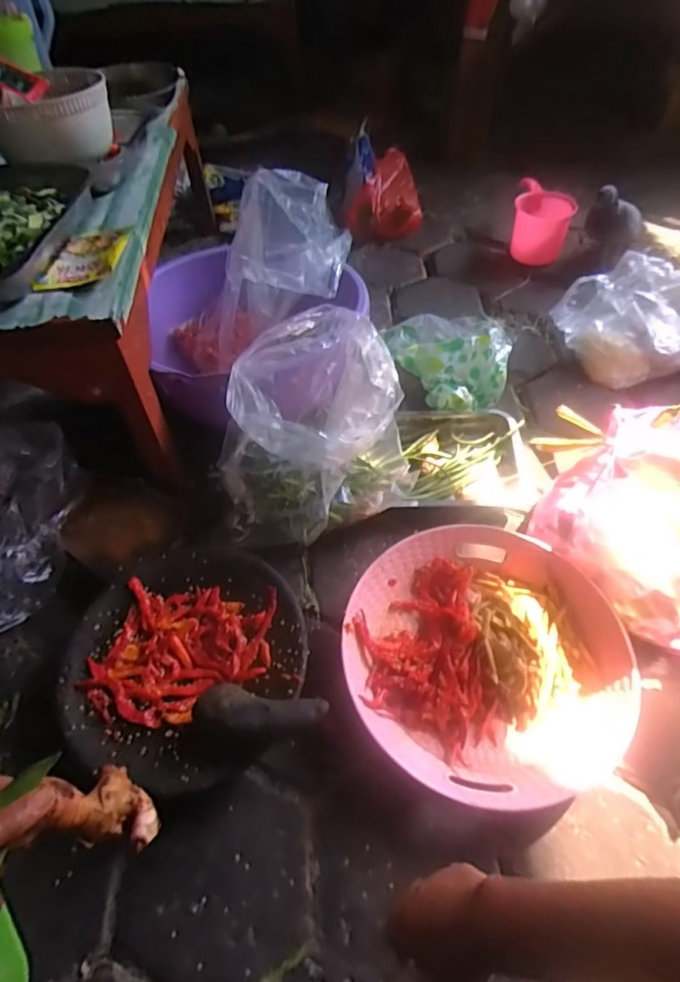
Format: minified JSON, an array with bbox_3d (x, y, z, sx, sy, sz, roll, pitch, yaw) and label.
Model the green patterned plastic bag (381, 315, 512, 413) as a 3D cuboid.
[{"bbox_3d":[0.218,-0.238,0.987,0.192,0.089,0.223,-22,53,-15],"label":"green patterned plastic bag"}]

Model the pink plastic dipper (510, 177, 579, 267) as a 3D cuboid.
[{"bbox_3d":[0.457,-0.601,1.230,0.124,0.126,0.150,13,53,13],"label":"pink plastic dipper"}]

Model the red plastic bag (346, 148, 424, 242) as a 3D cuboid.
[{"bbox_3d":[0.112,-0.724,1.333,0.175,0.142,0.182,1,51,4],"label":"red plastic bag"}]

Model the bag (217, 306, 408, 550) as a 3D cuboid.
[{"bbox_3d":[-0.046,-0.098,0.804,0.279,0.213,0.236,-16,52,-10],"label":"bag"}]

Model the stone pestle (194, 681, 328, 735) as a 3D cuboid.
[{"bbox_3d":[-0.087,0.246,0.596,0.141,0.049,0.044,7,52,9],"label":"stone pestle"}]

